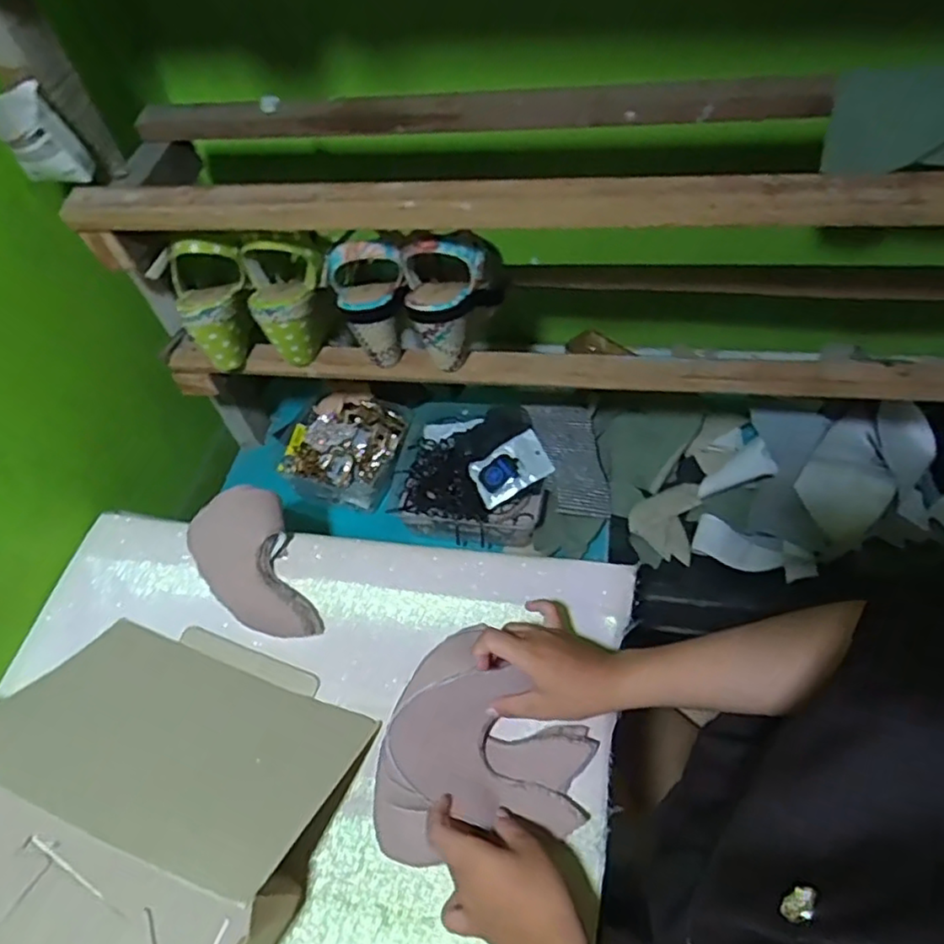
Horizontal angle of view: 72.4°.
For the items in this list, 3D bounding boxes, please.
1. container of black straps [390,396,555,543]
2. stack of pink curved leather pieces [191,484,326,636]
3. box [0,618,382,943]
[{"bbox_3d":[0.003,-0.005,0.867,0.205,0.070,0.196,8,55,13],"label":"container of black straps"},{"bbox_3d":[-0.232,0.100,0.681,0.106,0.051,0.177,-27,56,-13],"label":"stack of pink curved leather pieces"},{"bbox_3d":[-0.316,0.280,0.535,0.369,0.102,0.353,22,59,22],"label":"box"}]

